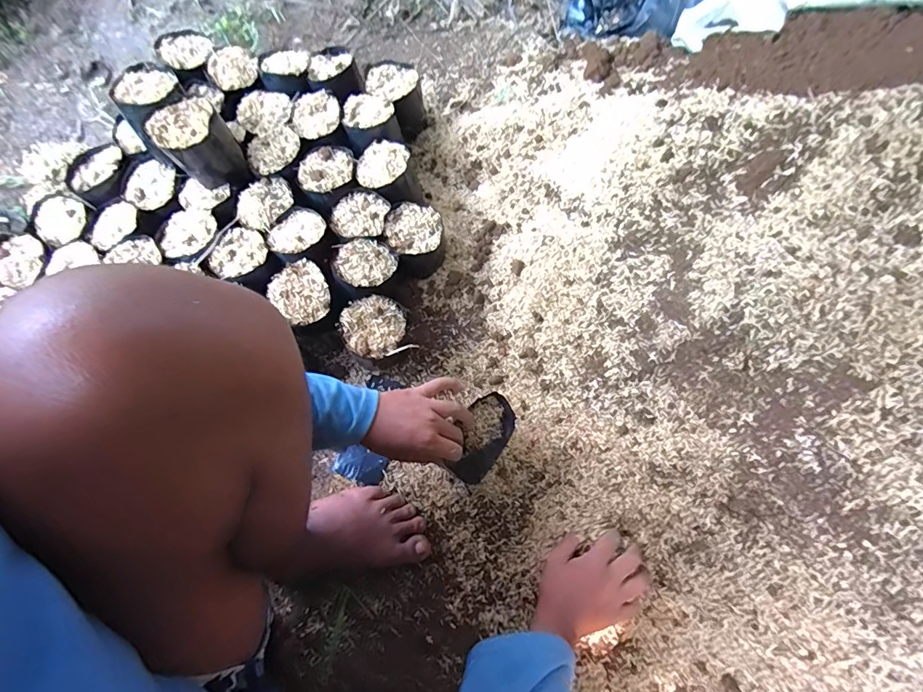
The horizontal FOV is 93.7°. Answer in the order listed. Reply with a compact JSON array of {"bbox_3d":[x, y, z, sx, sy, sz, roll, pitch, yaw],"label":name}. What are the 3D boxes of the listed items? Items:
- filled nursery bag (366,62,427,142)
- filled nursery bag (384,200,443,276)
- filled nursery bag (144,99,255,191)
[{"bbox_3d":[-0.118,-0.443,0.799,0.094,0.100,0.105,-14,73,-4],"label":"filled nursery bag"},{"bbox_3d":[-0.071,-0.164,0.701,0.083,0.099,0.085,-17,73,-5],"label":"filled nursery bag"},{"bbox_3d":[-0.392,-0.298,0.654,0.096,0.100,0.094,-29,74,-9],"label":"filled nursery bag"}]

